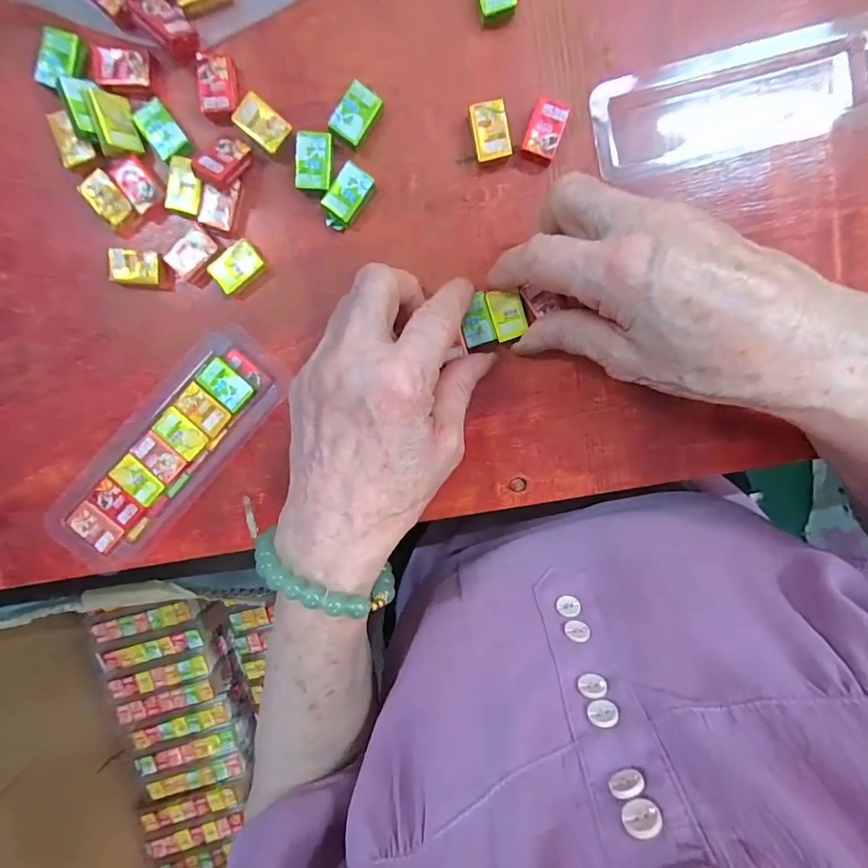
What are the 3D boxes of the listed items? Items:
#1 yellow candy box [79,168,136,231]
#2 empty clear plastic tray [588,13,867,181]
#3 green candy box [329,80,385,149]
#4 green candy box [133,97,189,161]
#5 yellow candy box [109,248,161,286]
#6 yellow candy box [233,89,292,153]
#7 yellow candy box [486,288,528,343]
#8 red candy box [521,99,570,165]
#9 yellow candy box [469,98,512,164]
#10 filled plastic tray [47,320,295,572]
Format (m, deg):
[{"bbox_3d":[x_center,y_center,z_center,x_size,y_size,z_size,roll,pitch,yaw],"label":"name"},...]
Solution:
[{"bbox_3d":[-0.161,-0.115,0.222,0.015,0.006,0.024,-36,97,6],"label":"yellow candy box"},{"bbox_3d":[0.147,-0.163,0.221,0.138,0.007,0.046,-12,99,2],"label":"empty clear plastic tray"},{"bbox_3d":[-0.038,-0.154,0.220,0.018,0.007,0.026,30,98,-4],"label":"green candy box"},{"bbox_3d":[-0.132,-0.147,0.218,0.017,0.004,0.026,-40,97,6],"label":"green candy box"},{"bbox_3d":[-0.151,-0.084,0.230,0.026,0.008,0.017,4,99,0],"label":"yellow candy box"},{"bbox_3d":[-0.083,-0.150,0.218,0.026,0.004,0.017,40,97,-6],"label":"yellow candy box"},{"bbox_3d":[0.038,-0.061,0.229,0.017,0.004,0.025,-16,99,3],"label":"yellow candy box"},{"bbox_3d":[0.054,-0.147,0.221,0.016,0.006,0.025,18,99,-3],"label":"red candy box"},{"bbox_3d":[0.027,-0.147,0.222,0.018,0.007,0.026,-11,99,2],"label":"yellow candy box"},{"bbox_3d":[-0.139,0.013,0.239,0.049,0.023,0.155,43,97,-6],"label":"filled plastic tray"}]

